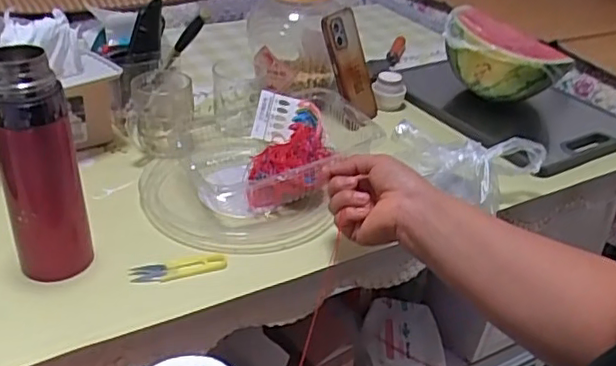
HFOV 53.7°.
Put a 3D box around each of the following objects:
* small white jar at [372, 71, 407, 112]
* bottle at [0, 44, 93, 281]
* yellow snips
[{"bbox_3d":[0.129,-0.148,0.970,0.054,0.052,0.053,1,33,-1],"label":"small white jar"},{"bbox_3d":[-0.240,-0.011,0.550,0.058,0.218,0.051,-4,33,-12],"label":"bottle"},{"bbox_3d":[-0.128,0.085,0.607,0.093,0.008,0.023,-9,34,-19],"label":"yellow snips"}]

